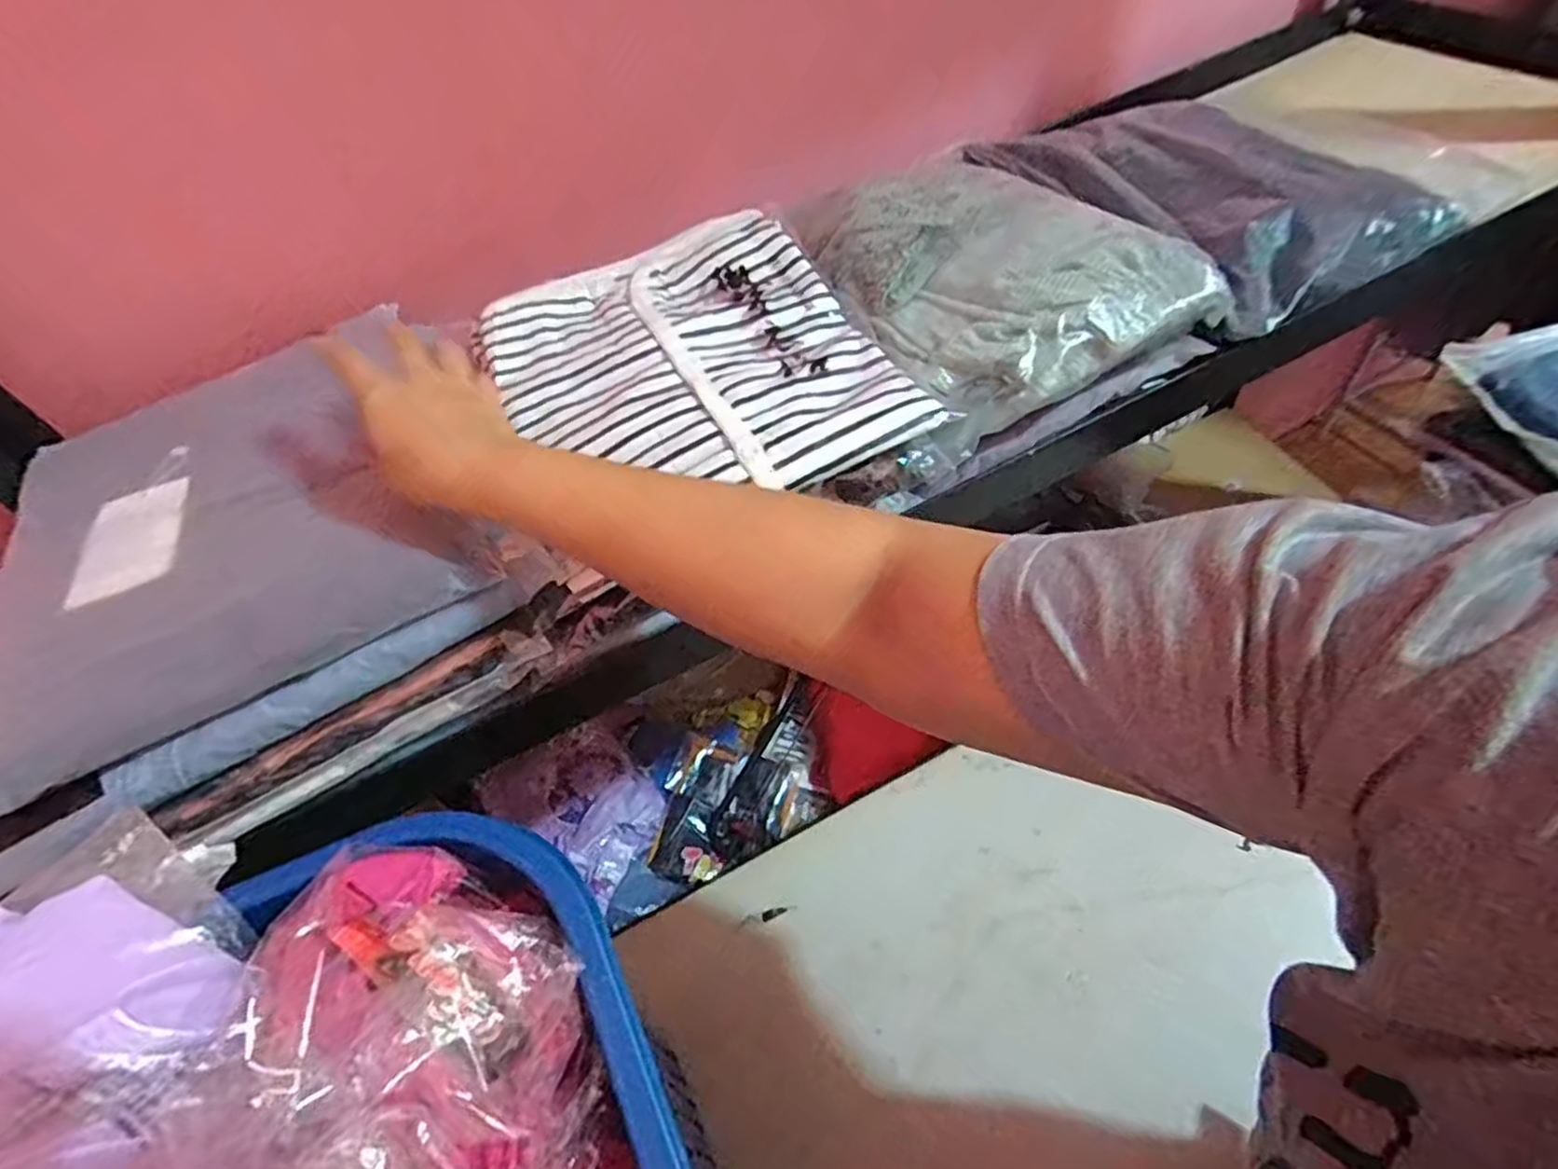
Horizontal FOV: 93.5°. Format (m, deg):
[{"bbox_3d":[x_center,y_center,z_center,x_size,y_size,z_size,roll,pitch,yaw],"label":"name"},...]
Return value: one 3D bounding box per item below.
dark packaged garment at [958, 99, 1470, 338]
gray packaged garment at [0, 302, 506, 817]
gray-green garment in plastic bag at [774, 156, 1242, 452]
[{"bbox_3d":[0.347,-0.336,0.611,0.231,0.042,0.301,-28,53,-10],"label":"dark packaged garment"},{"bbox_3d":[-0.340,-0.047,0.454,0.272,0.016,0.291,-26,55,-12],"label":"gray packaged garment"},{"bbox_3d":[0.148,-0.241,0.551,0.201,0.056,0.276,-24,55,-13],"label":"gray-green garment in plastic bag"}]

